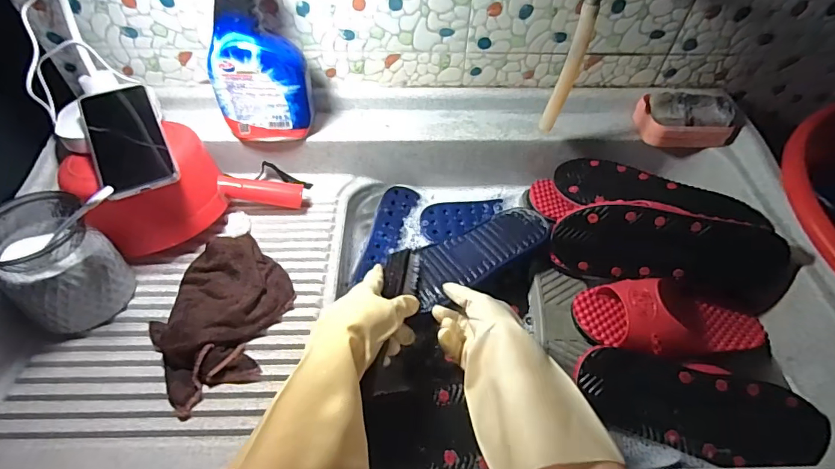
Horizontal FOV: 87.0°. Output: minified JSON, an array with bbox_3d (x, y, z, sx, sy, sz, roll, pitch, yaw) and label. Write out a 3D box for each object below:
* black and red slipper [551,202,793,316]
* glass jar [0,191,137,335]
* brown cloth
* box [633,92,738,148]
[{"bbox_3d":[0.316,0.026,0.566,0.280,0.140,0.070,10,31,8],"label":"black and red slipper"},{"bbox_3d":[-0.394,0.025,0.479,0.122,0.127,0.100,33,58,22],"label":"glass jar"},{"bbox_3d":[-0.218,0.087,0.500,0.149,0.045,0.176,-24,56,-19],"label":"brown cloth"},{"bbox_3d":[0.390,-0.170,0.641,0.122,0.054,0.067,3,52,1],"label":"box"}]

